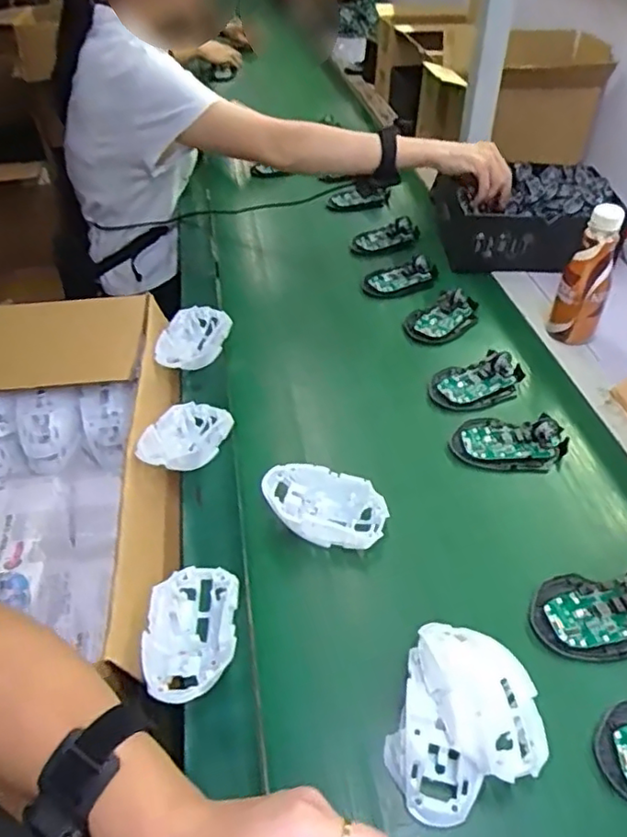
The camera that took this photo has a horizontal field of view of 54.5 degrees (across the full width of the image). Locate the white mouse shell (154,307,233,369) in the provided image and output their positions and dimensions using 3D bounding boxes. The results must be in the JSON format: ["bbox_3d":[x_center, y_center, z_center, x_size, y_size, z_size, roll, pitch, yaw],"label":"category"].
[{"bbox_3d":[-0.151,-0.097,0.747,0.068,0.032,0.112,15,46,15],"label":"white mouse shell"}]

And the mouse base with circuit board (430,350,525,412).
[{"bbox_3d":[0.191,-0.045,0.699,0.115,0.018,0.069,-13,45,-13],"label":"mouse base with circuit board"}]

